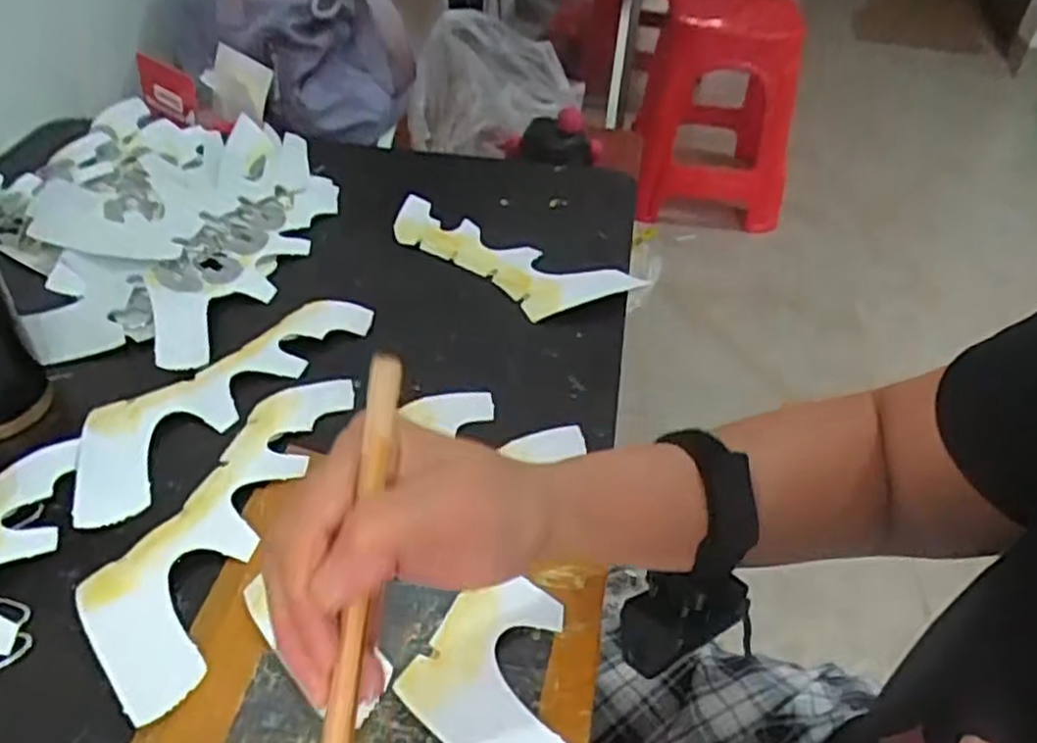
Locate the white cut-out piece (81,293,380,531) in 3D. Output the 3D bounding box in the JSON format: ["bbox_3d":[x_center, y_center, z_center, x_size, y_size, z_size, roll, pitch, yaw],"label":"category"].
[{"bbox_3d":[-0.201,0.010,0.510,0.076,0.011,0.219,29,52,21],"label":"white cut-out piece"}]

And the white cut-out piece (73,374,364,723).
[{"bbox_3d":[-0.172,0.078,0.441,0.076,0.013,0.220,13,43,11],"label":"white cut-out piece"}]

